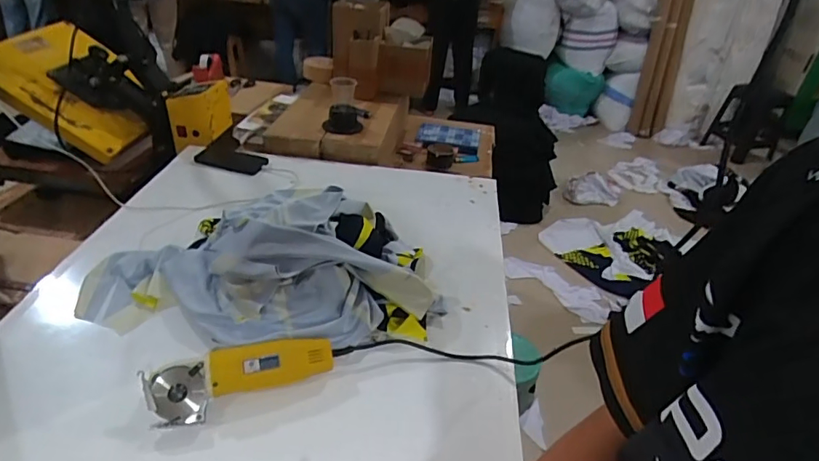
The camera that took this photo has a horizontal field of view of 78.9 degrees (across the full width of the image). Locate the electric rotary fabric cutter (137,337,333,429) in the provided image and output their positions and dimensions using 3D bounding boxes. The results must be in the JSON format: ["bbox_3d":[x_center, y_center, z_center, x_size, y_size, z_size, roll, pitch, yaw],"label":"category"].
[{"bbox_3d":[-0.227,0.199,0.688,0.247,0.061,0.070,-12,38,-23],"label":"electric rotary fabric cutter"}]

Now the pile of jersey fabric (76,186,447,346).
[{"bbox_3d":[-0.243,0.037,0.859,0.581,0.146,0.326,3,34,-3],"label":"pile of jersey fabric"}]

